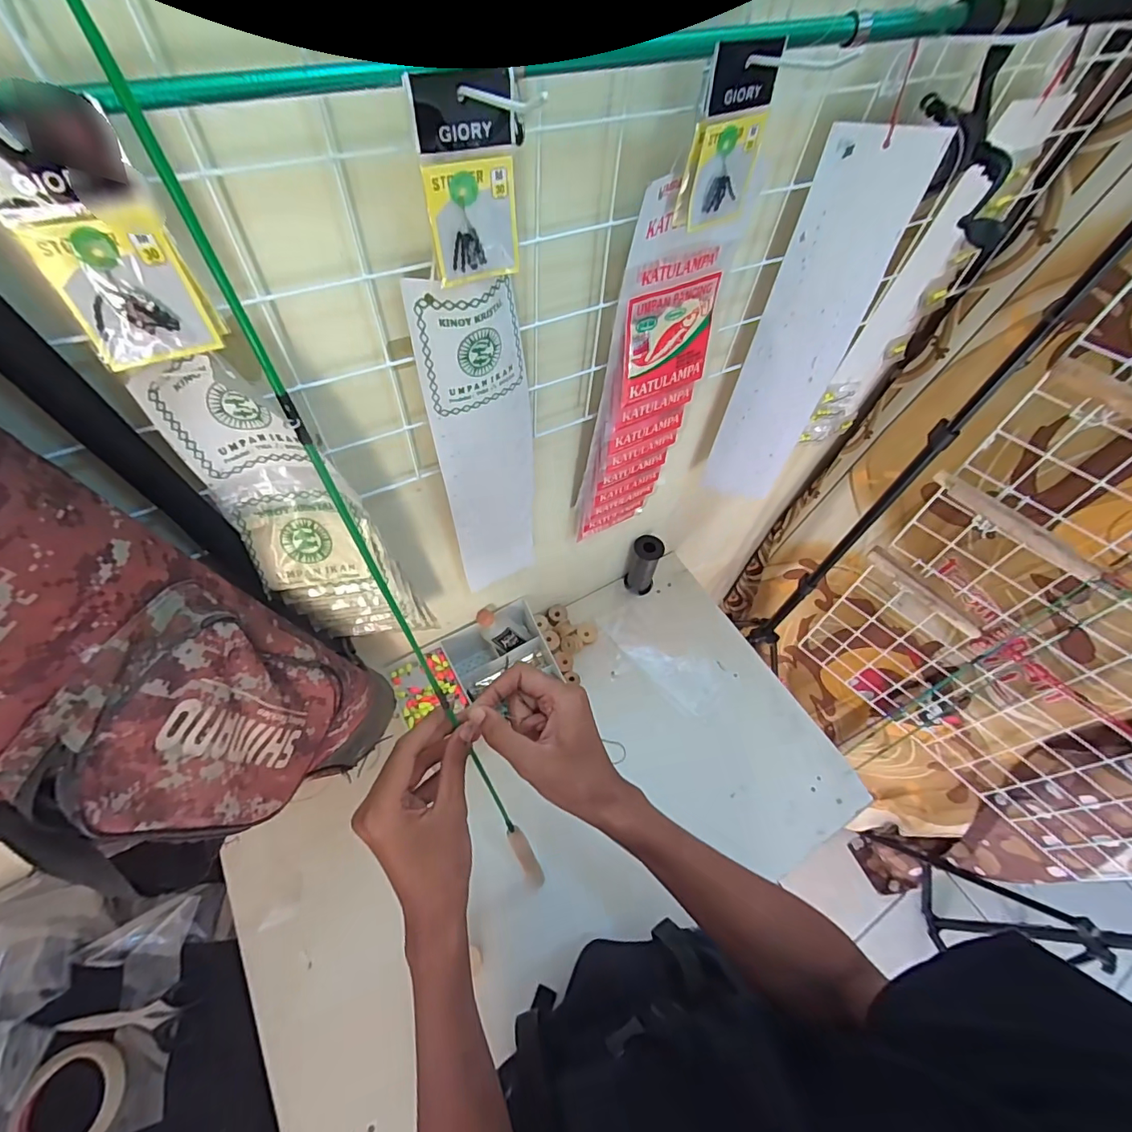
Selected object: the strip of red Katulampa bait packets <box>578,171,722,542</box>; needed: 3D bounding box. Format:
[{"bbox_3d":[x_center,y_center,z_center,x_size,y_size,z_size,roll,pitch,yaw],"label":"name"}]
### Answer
[{"bbox_3d":[0.084,-0.162,0.527,0.118,0.402,0.027,-25,63,-18],"label":"strip of red Katulampa bait packets"}]

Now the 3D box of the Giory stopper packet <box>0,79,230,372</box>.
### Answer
[{"bbox_3d":[-0.202,-0.139,0.219,0.054,0.096,0.019,-24,62,-18],"label":"Giory stopper packet"}]

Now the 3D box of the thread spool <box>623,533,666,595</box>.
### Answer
[{"bbox_3d":[0.135,-0.002,0.864,0.052,0.116,0.050,2,58,-3],"label":"thread spool"}]

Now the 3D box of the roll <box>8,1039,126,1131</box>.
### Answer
[{"bbox_3d":[-0.514,0.556,0.516,0.091,0.019,0.096,2,58,-3],"label":"roll"}]

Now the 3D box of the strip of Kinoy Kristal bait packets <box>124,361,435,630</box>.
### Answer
[{"bbox_3d":[-0.195,-0.017,0.411,0.109,0.318,0.067,-26,63,-19],"label":"strip of Kinoy Kristal bait packets"}]

